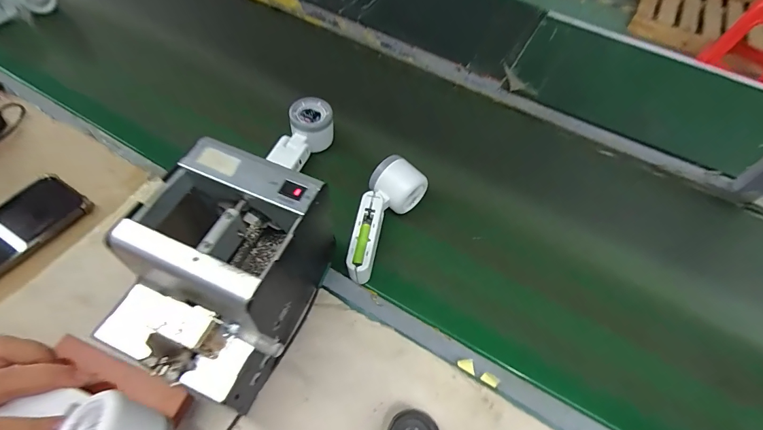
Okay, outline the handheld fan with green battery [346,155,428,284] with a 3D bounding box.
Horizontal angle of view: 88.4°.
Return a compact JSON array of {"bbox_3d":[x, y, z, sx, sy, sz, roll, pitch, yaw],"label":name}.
[{"bbox_3d":[-0.005,0.001,0.459,0.058,0.055,0.150,27,56,14],"label":"handheld fan with green battery"}]

